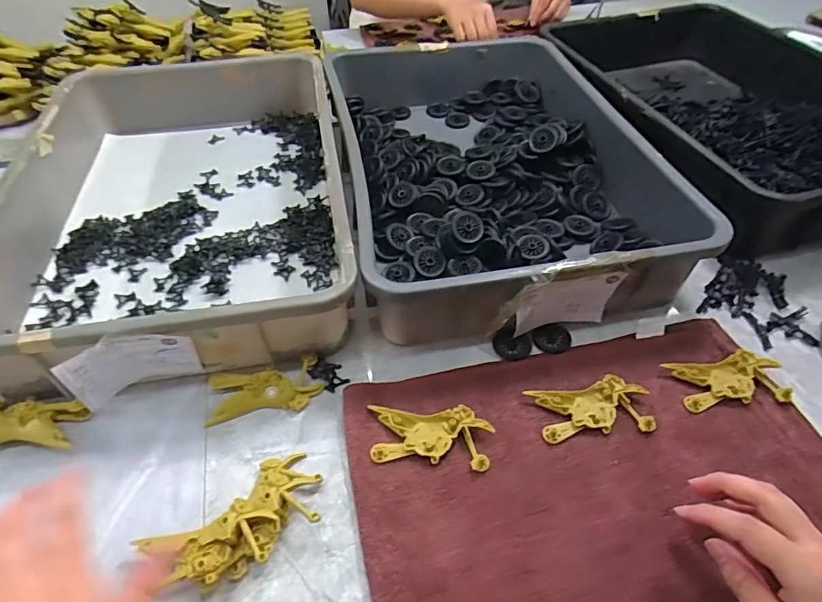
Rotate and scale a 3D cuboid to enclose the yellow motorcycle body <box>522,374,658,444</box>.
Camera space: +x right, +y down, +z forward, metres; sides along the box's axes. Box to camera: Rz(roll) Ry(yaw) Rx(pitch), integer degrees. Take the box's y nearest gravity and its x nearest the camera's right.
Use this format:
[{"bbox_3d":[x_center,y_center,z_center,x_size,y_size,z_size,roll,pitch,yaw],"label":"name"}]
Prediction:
[{"bbox_3d":[0.160,0.096,0.449,0.101,0.015,0.051,-5,48,-4],"label":"yellow motorcycle body"}]

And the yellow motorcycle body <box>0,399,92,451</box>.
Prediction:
[{"bbox_3d":[-0.337,0.106,0.439,0.091,0.025,0.049,0,48,1],"label":"yellow motorcycle body"}]

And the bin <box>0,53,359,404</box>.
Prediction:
[{"bbox_3d":[-0.267,-0.136,0.609,0.353,0.098,0.540,-10,48,-8],"label":"bin"}]

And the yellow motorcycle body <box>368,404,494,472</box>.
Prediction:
[{"bbox_3d":[0.017,0.116,0.432,0.099,0.014,0.051,3,48,4],"label":"yellow motorcycle body"}]

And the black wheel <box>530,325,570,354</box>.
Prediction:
[{"bbox_3d":[0.145,0.038,0.512,0.039,0.006,0.032,-16,50,-13],"label":"black wheel"}]

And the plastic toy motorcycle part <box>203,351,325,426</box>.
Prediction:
[{"bbox_3d":[-0.136,0.082,0.468,0.102,0.016,0.050,-10,49,-8],"label":"plastic toy motorcycle part"}]

